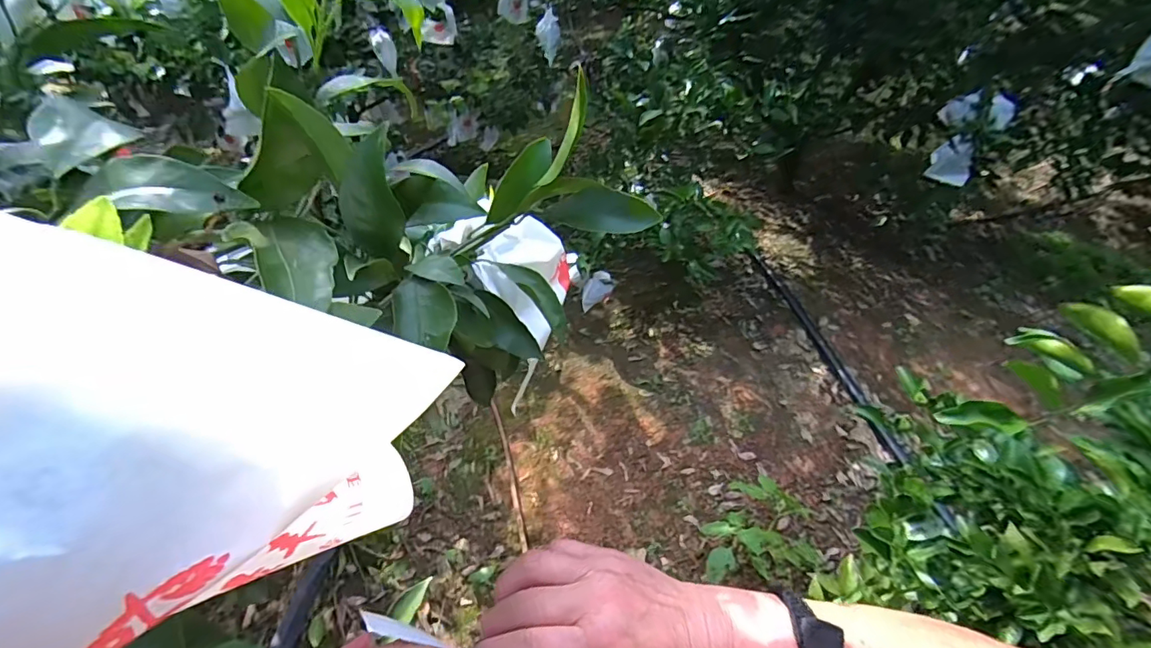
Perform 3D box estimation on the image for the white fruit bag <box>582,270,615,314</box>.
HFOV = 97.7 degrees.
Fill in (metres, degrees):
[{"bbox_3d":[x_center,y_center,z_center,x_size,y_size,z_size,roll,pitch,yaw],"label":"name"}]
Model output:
[{"bbox_3d":[0.077,-0.113,1.714,0.117,0.165,0.048,-19,49,-14],"label":"white fruit bag"}]

